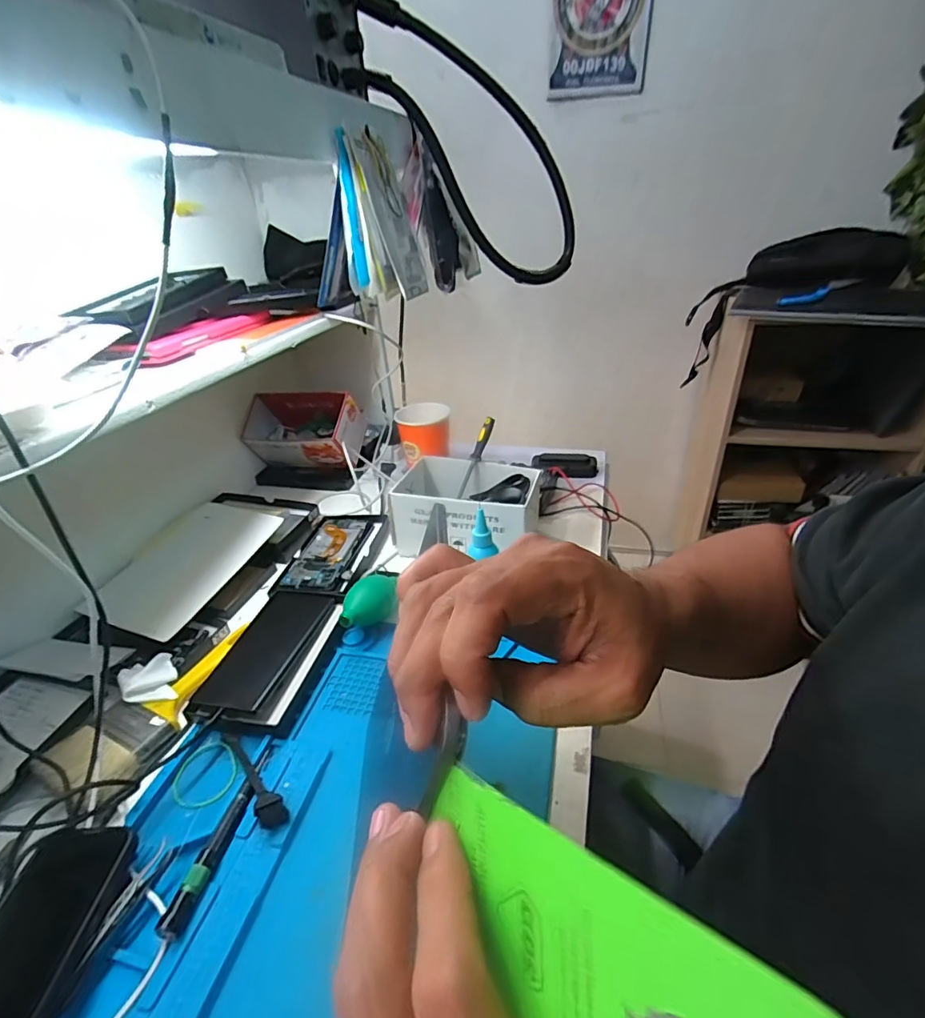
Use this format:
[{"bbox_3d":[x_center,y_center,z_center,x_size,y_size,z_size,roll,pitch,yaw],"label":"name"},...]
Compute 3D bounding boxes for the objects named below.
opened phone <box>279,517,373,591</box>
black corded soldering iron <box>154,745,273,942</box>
[{"bbox_3d":[-0.181,0.053,0.668,0.077,0.006,0.162,0,32,8],"label":"opened phone"},{"bbox_3d":[-0.175,0.237,0.368,0.014,0.017,0.131,2,32,11],"label":"black corded soldering iron"}]

